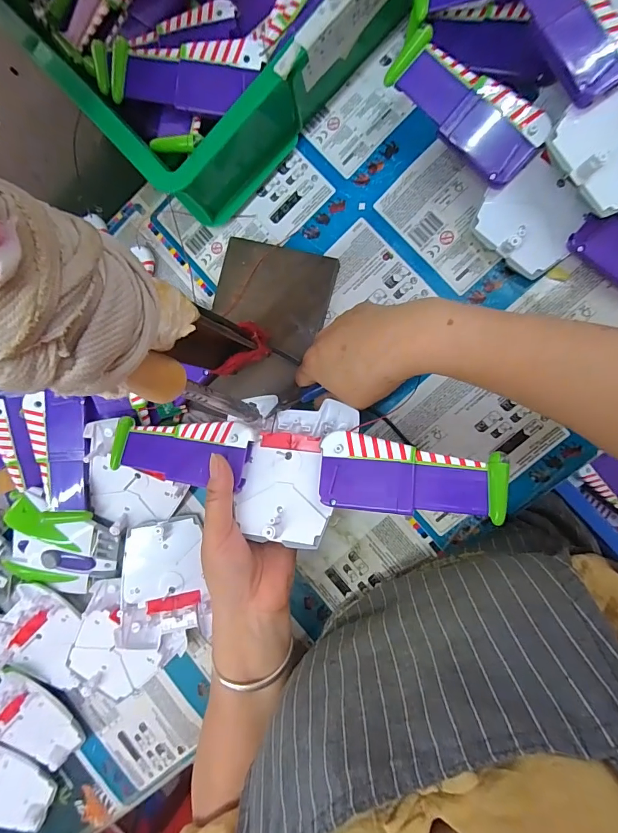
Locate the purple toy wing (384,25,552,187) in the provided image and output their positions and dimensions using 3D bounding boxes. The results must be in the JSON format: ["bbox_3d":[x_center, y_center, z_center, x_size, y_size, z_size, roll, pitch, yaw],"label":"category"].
[{"bbox_3d":[0.113,-0.222,0.289,0.116,0.020,0.049,44,98,5],"label":"purple toy wing"}]

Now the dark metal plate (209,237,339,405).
[{"bbox_3d":[-0.038,-0.082,0.352,0.098,0.007,0.134,15,94,7],"label":"dark metal plate"}]

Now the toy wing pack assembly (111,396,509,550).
[{"bbox_3d":[-0.014,0.041,0.305,0.289,0.041,0.095,4,93,17],"label":"toy wing pack assembly"}]

